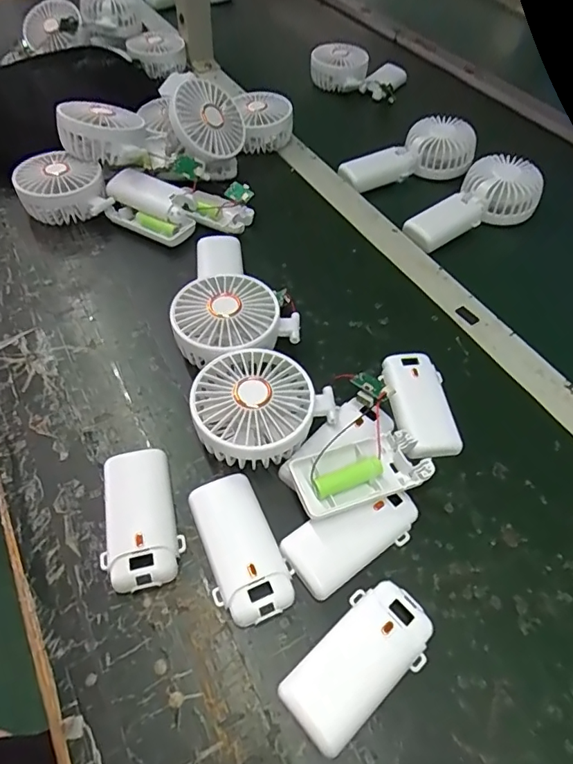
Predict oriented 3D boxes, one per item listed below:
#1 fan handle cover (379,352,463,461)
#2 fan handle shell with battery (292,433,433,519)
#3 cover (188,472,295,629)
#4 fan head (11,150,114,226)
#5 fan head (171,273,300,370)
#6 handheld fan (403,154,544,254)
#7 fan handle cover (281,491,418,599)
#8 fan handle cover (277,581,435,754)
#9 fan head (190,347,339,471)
[{"bbox_3d":[0.104,0.018,0.392,0.055,0.017,0.096,10,49,-19],"label":"fan handle cover"},{"bbox_3d":[0.051,0.064,0.343,0.091,0.022,0.044,-13,54,-14],"label":"fan handle shell with battery"},{"bbox_3d":[-0.031,0.105,0.320,0.047,0.016,0.093,-21,56,-19],"label":"cover"},{"bbox_3d":[-0.234,-0.201,0.518,0.086,0.039,0.084,-17,55,-17],"label":"fan head"},{"bbox_3d":[-0.047,-0.048,0.410,0.089,0.045,0.084,2,52,-3],"label":"fan head"},{"bbox_3d":[0.207,-0.205,0.571,0.171,0.045,0.079,-29,58,-10],"label":"handheld fan"},{"bbox_3d":[0.045,0.100,0.326,0.090,0.016,0.042,-26,58,-22],"label":"fan handle cover"},{"bbox_3d":[0.042,0.158,0.283,0.092,0.015,0.046,-34,61,-27],"label":"fan handle cover"},{"bbox_3d":[-0.021,0.020,0.368,0.093,0.046,0.084,-32,61,-26],"label":"fan head"}]

